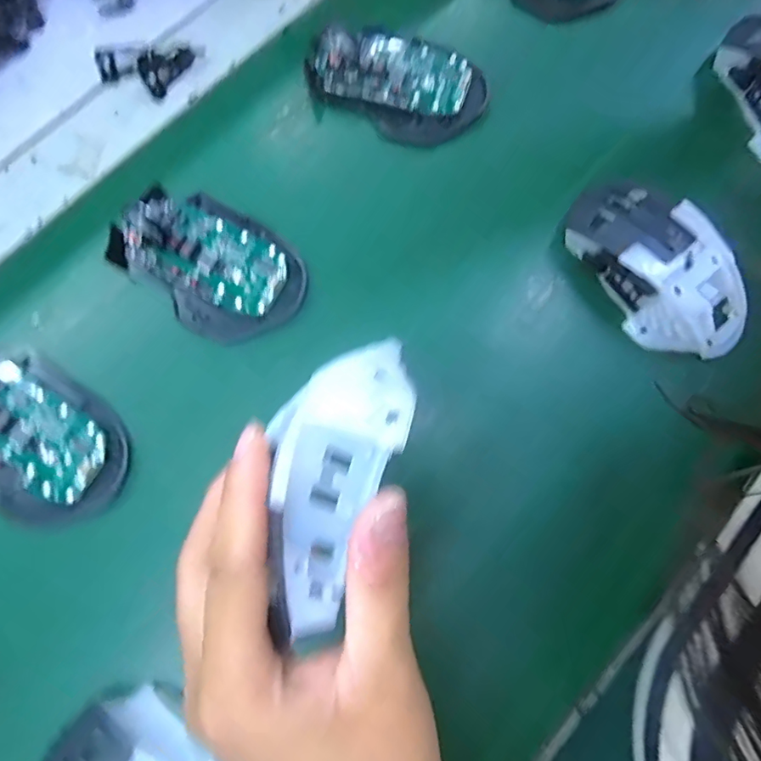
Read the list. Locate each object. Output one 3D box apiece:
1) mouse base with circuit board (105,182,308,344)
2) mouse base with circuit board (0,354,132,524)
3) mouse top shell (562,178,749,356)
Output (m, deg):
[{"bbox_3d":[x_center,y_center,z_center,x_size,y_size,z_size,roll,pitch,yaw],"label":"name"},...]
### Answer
[{"bbox_3d":[-0.100,-0.072,0.298,0.109,0.026,0.074,38,80,8],"label":"mouse base with circuit board"},{"bbox_3d":[-0.192,0.030,0.276,0.112,0.019,0.072,34,79,7],"label":"mouse base with circuit board"},{"bbox_3d":[0.154,-0.065,0.285,0.052,0.032,0.112,-33,79,-7],"label":"mouse top shell"}]

